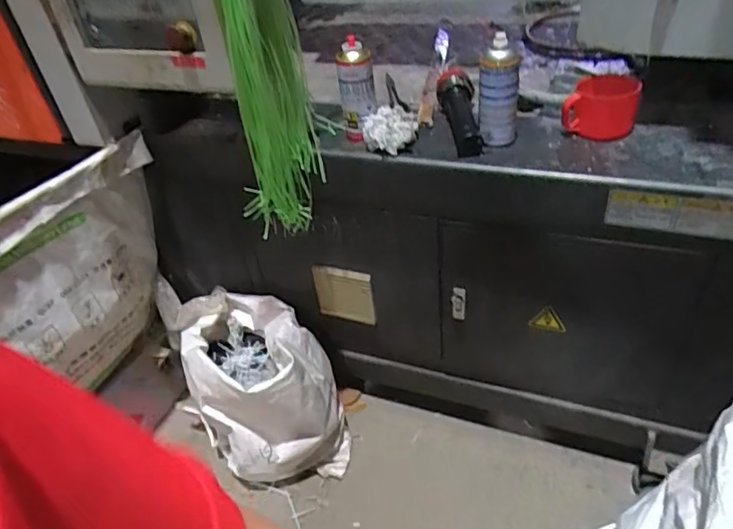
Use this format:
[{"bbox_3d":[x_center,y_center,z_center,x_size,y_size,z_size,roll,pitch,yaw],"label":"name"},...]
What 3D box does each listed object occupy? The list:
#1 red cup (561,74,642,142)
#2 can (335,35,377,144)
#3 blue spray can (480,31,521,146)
[{"bbox_3d":[0.395,-0.267,0.931,0.116,0.085,0.078,9,42,20],"label":"red cup"},{"bbox_3d":[-0.017,-0.305,0.972,0.066,0.167,0.060,-5,39,4],"label":"can"},{"bbox_3d":[0.216,-0.276,0.892,0.058,0.170,0.053,-5,39,4],"label":"blue spray can"}]

